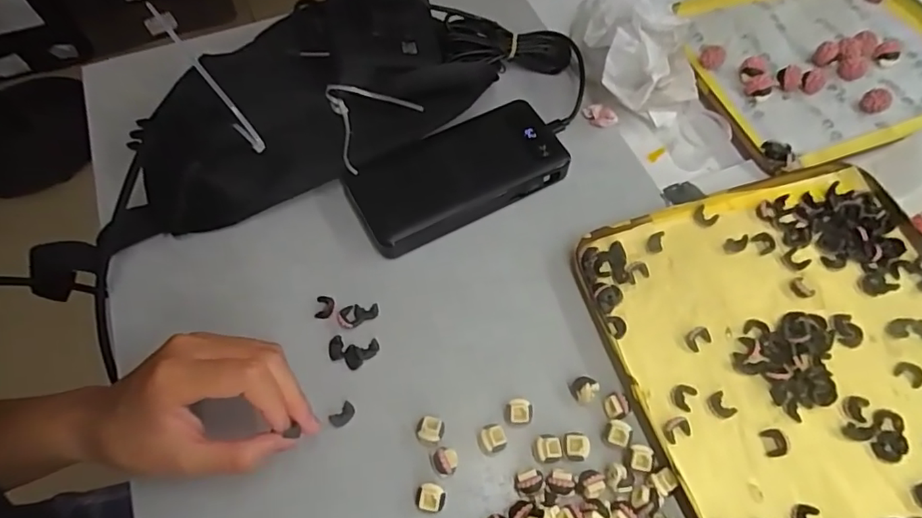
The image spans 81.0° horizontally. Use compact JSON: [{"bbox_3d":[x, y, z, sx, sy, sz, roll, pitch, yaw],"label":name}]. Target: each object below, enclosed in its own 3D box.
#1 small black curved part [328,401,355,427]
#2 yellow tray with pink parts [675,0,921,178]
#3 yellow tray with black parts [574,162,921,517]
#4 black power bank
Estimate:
[{"bbox_3d":[-0.073,0.096,0.332,0.016,0.005,0.010,-38,67,-19],"label":"small black curved part"},{"bbox_3d":[0.325,-0.183,0.474,0.263,0.029,0.216,-14,62,-8],"label":"yellow tray with pink parts"},{"bbox_3d":[0.225,0.058,0.349,0.245,0.018,0.238,-15,62,-8],"label":"yellow tray with black parts"},{"bbox_3d":[-0.001,-0.062,0.407,0.159,0.029,0.072,-25,64,-13],"label":"black power bank"}]

